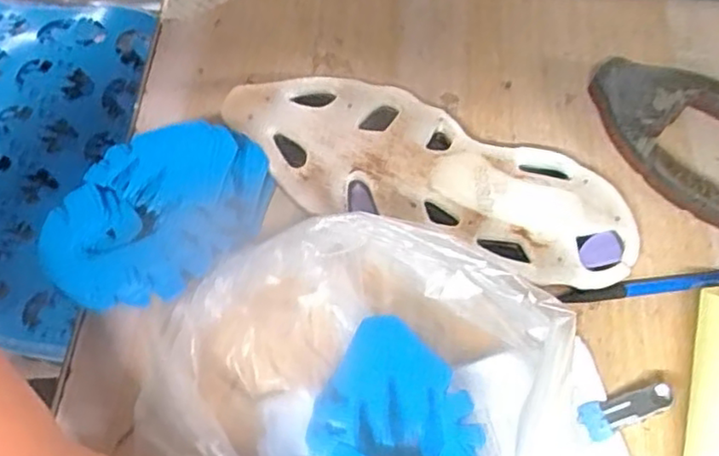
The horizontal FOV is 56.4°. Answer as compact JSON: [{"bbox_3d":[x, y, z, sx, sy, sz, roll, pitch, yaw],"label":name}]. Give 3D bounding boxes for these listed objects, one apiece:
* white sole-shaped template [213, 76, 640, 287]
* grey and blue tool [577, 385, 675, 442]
[{"bbox_3d":[0.044,-0.036,0.461,0.275,0.026,0.103,19,64,7],"label":"white sole-shaped template"},{"bbox_3d":[0.159,0.109,0.400,0.055,0.008,0.021,-23,65,7],"label":"grey and blue tool"}]

